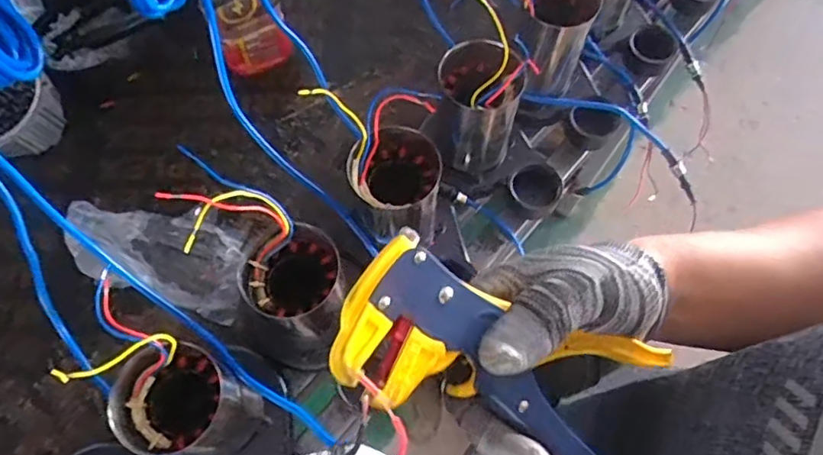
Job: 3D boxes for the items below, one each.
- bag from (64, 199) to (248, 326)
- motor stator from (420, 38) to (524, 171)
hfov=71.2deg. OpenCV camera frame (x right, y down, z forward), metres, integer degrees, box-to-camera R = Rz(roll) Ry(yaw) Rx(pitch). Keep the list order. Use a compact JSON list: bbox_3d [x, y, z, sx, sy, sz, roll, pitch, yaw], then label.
[{"bbox_3d":[-0.304,0.022,0.696,0.217,0.040,0.121,16,68,5],"label":"bag"},{"bbox_3d":[0.075,-0.135,0.675,0.095,0.142,0.084,18,68,5],"label":"motor stator"}]

